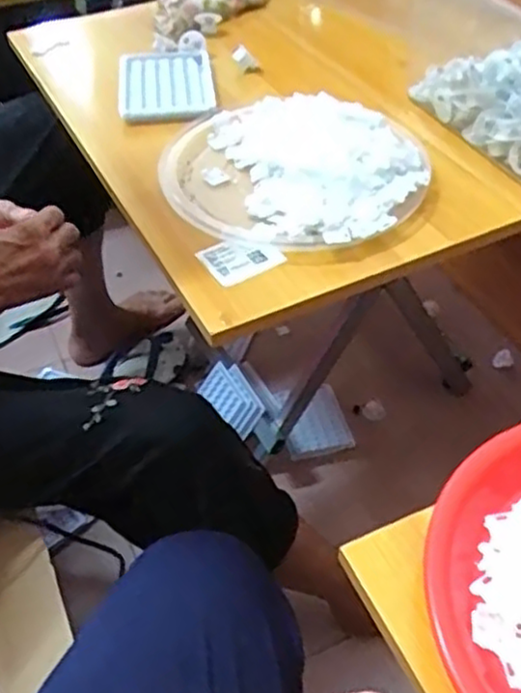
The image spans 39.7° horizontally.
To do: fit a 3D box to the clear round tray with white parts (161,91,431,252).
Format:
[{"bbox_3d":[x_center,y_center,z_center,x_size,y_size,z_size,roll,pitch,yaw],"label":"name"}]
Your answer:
[{"bbox_3d":[0.029,-0.163,0.647,0.224,0.035,0.218,-1,46,1],"label":"clear round tray with white parts"}]

